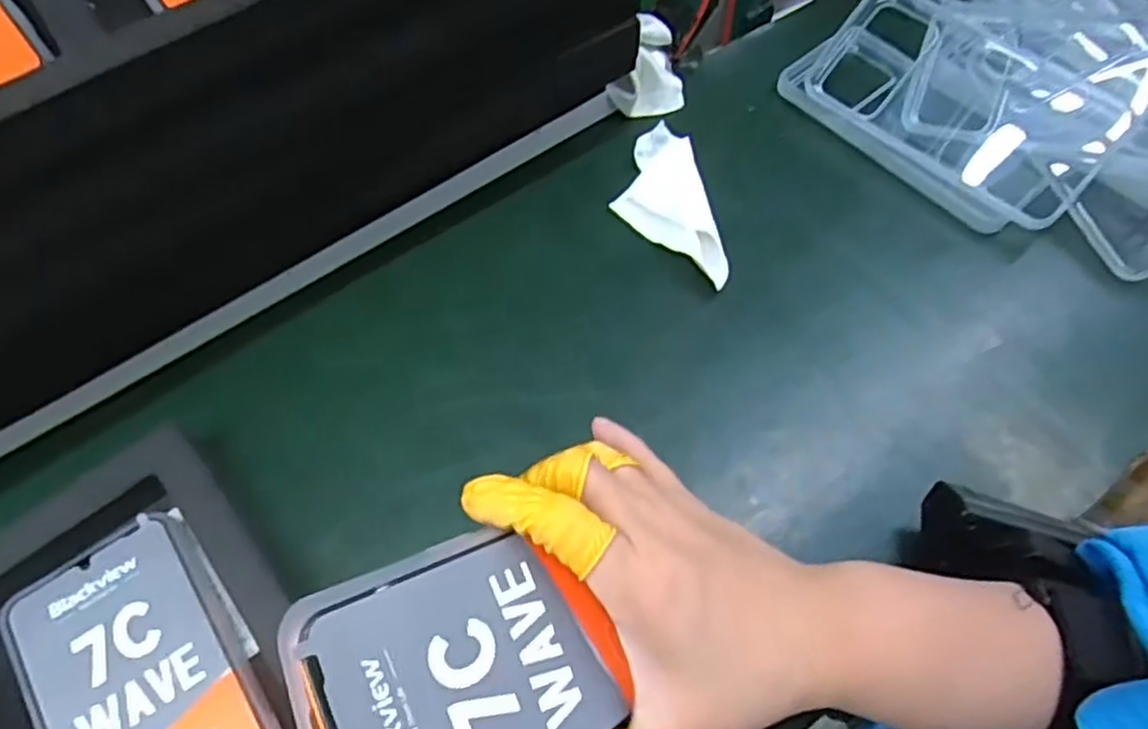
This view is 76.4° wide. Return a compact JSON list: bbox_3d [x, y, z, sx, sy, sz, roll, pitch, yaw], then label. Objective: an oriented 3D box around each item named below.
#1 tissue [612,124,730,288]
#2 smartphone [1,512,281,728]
[{"bbox_3d":[0.055,-0.092,0.429,0.051,0.014,0.110,-11,62,-5],"label":"tissue"},{"bbox_3d":[-0.170,0.144,0.296,0.078,0.005,0.162,-32,66,-15],"label":"smartphone"}]

